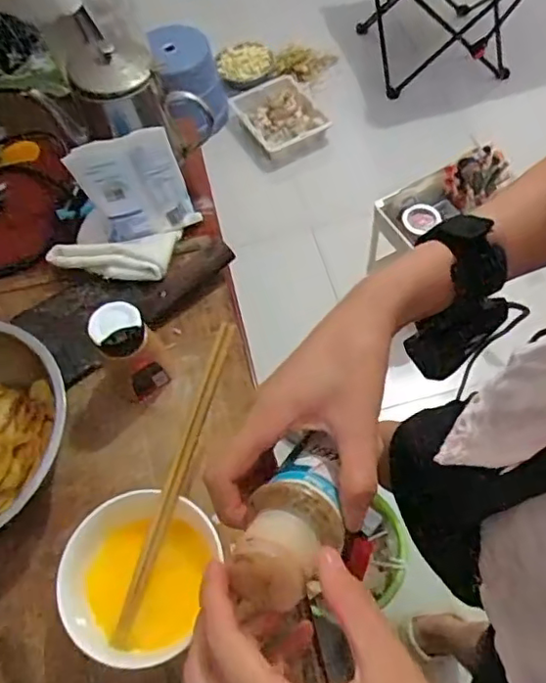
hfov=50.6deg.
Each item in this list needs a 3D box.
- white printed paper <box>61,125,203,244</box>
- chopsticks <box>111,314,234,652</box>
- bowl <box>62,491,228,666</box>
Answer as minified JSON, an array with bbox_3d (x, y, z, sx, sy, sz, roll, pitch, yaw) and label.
[{"bbox_3d":[-0.157,-0.175,0.659,0.116,0.136,0.037,-19,60,-7],"label":"white printed paper"},{"bbox_3d":[-0.077,0.108,0.470,0.010,0.014,0.262,16,77,13],"label":"chopsticks"},{"bbox_3d":[-0.106,0.186,0.464,0.104,0.061,0.127,16,62,13],"label":"bowl"}]

